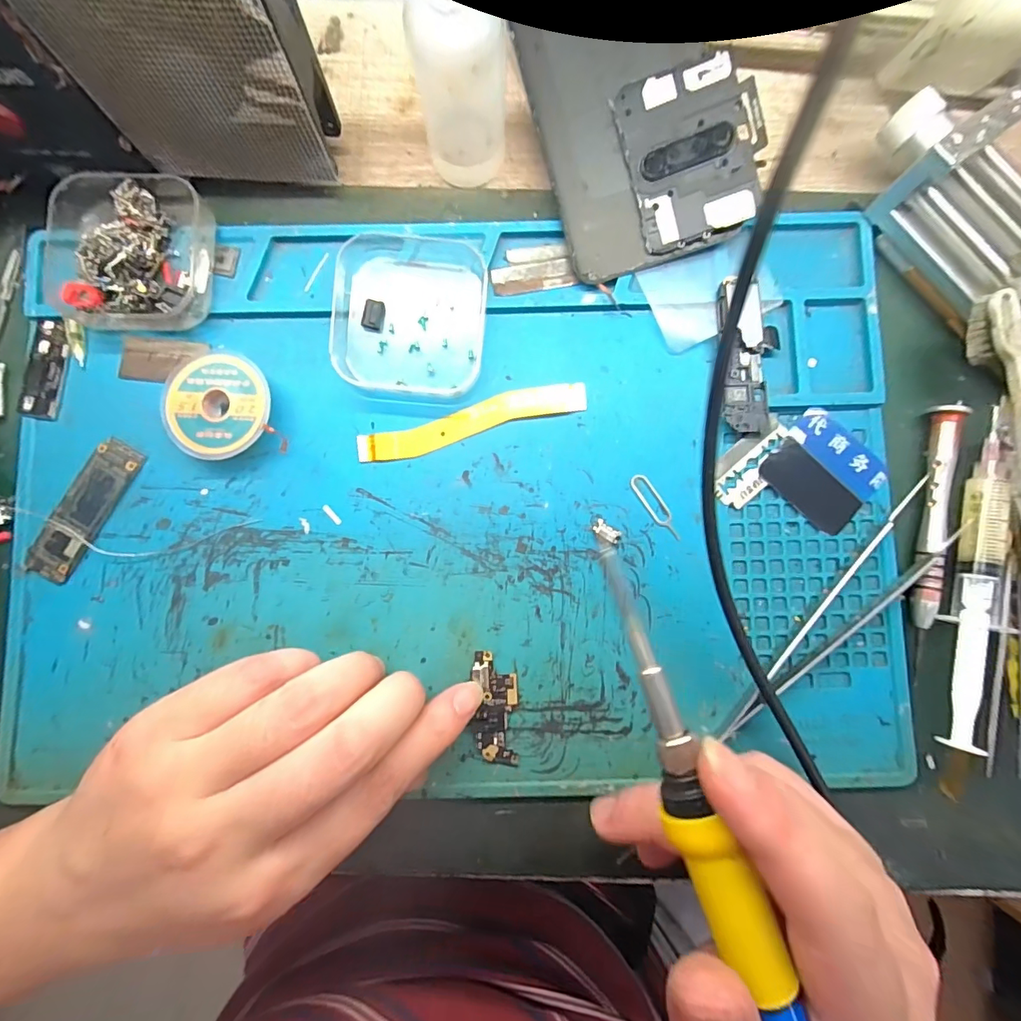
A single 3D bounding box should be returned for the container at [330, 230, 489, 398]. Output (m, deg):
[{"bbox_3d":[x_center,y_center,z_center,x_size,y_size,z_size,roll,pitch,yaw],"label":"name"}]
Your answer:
[{"bbox_3d":[-0.044,-0.087,0.203,0.064,0.013,0.070,4,85,0],"label":"container"}]

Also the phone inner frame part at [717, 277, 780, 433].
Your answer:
[{"bbox_3d":[0.105,-0.066,0.199,0.026,0.007,0.065,0,85,0],"label":"phone inner frame part"}]

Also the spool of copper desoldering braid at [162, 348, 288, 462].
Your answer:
[{"bbox_3d":[-0.123,-0.046,0.198,0.043,0.014,0.049,-7,85,-1],"label":"spool of copper desoldering braid"}]

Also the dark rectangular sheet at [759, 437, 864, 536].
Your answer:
[{"bbox_3d":[0.130,-0.010,0.198,0.043,0.004,0.021,43,87,3],"label":"dark rectangular sheet"}]

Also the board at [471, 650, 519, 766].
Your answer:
[{"bbox_3d":[-0.006,0.082,0.191,0.018,0.004,0.044,-5,84,0],"label":"board"}]

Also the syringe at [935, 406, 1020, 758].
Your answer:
[{"bbox_3d":[0.197,0.028,0.189,0.022,0.012,0.137,13,85,1],"label":"syringe"}]

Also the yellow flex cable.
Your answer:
[{"bbox_3d":[-0.017,-0.039,0.202,0.101,0.004,0.016,-16,85,-1],"label":"yellow flex cable"}]

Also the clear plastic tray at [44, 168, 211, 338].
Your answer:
[{"bbox_3d":[-0.163,-0.111,0.196,0.064,0.024,0.064,5,85,0],"label":"clear plastic tray"}]

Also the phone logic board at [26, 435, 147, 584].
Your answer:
[{"bbox_3d":[-0.184,0.000,0.198,0.020,0.005,0.065,31,86,2],"label":"phone logic board"}]

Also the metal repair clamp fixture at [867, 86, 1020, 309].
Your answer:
[{"bbox_3d":[0.207,-0.111,0.189,0.054,0.036,0.136,-37,86,-3],"label":"metal repair clamp fixture"}]

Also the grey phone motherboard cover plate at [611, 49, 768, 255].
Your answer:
[{"bbox_3d":[0.077,-0.150,0.193,0.053,0.004,0.069,-15,94,11],"label":"grey phone motherboard cover plate"}]

